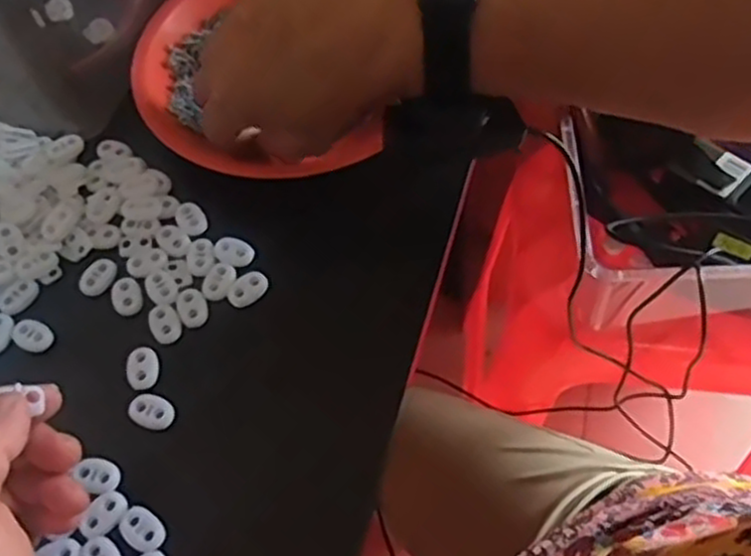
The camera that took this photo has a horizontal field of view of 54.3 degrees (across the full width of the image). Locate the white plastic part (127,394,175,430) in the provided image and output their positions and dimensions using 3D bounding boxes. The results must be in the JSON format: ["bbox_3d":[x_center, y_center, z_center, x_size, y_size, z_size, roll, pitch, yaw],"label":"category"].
[{"bbox_3d":[-0.110,0.066,0.360,0.022,0.005,0.016,22,64,15],"label":"white plastic part"}]

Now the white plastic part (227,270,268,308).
[{"bbox_3d":[-0.068,0.005,0.389,0.015,0.004,0.022,37,68,22],"label":"white plastic part"}]

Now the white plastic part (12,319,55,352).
[{"bbox_3d":[-0.181,0.030,0.385,0.023,0.004,0.016,33,67,20],"label":"white plastic part"}]

